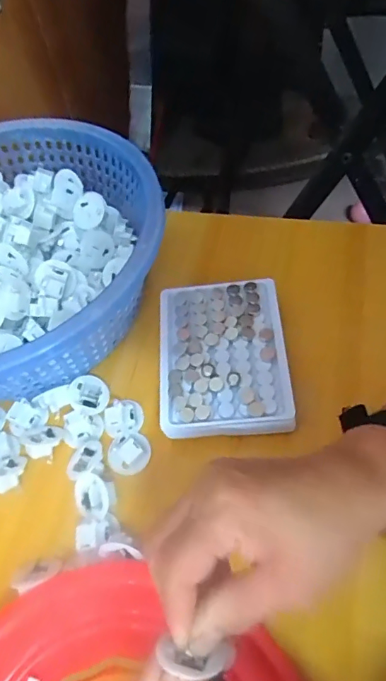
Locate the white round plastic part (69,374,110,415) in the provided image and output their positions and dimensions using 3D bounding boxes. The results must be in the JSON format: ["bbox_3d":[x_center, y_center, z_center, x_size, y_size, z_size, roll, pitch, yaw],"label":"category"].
[{"bbox_3d":[-0.084,0.044,0.392,0.030,0.012,0.031,-3,57,5],"label":"white round plastic part"}]

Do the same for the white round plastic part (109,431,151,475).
[{"bbox_3d":[-0.048,0.085,0.368,0.031,0.018,0.033,-3,57,5],"label":"white round plastic part"}]

